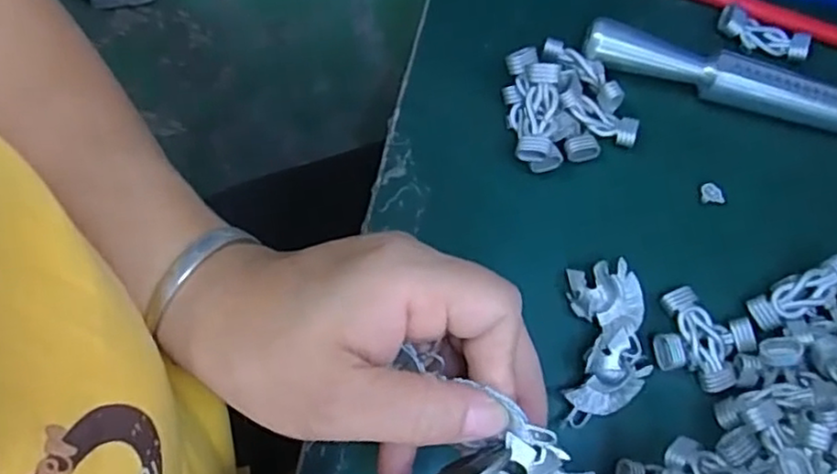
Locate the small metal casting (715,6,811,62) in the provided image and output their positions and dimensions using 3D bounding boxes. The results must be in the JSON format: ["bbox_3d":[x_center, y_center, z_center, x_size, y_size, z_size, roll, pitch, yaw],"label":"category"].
[{"bbox_3d":[0.168,-0.098,0.326,0.044,0.010,0.016,26,75,5],"label":"small metal casting"}]

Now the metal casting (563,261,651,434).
[{"bbox_3d":[0.079,0.045,0.285,0.034,0.014,0.066,-1,74,-2],"label":"metal casting"}]

